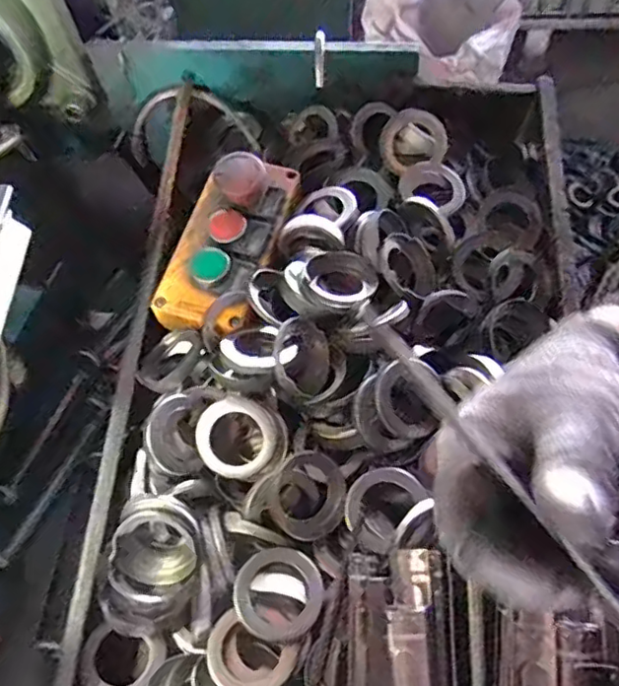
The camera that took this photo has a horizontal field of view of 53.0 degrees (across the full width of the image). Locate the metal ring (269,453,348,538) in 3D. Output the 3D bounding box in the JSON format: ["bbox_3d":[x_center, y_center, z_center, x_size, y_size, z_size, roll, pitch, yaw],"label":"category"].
[{"bbox_3d":[-0.001,0.097,0.396,0.050,0.012,0.053,5,68,-13],"label":"metal ring"}]

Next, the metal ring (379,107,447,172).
[{"bbox_3d":[0.084,-0.169,0.515,0.055,0.011,0.047,-15,96,18],"label":"metal ring"}]

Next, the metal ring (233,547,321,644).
[{"bbox_3d":[-0.018,0.149,0.369,0.050,0.009,0.051,-1,64,3],"label":"metal ring"}]

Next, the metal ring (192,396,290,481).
[{"bbox_3d":[-0.044,0.063,0.409,0.060,0.012,0.052,33,85,7],"label":"metal ring"}]

